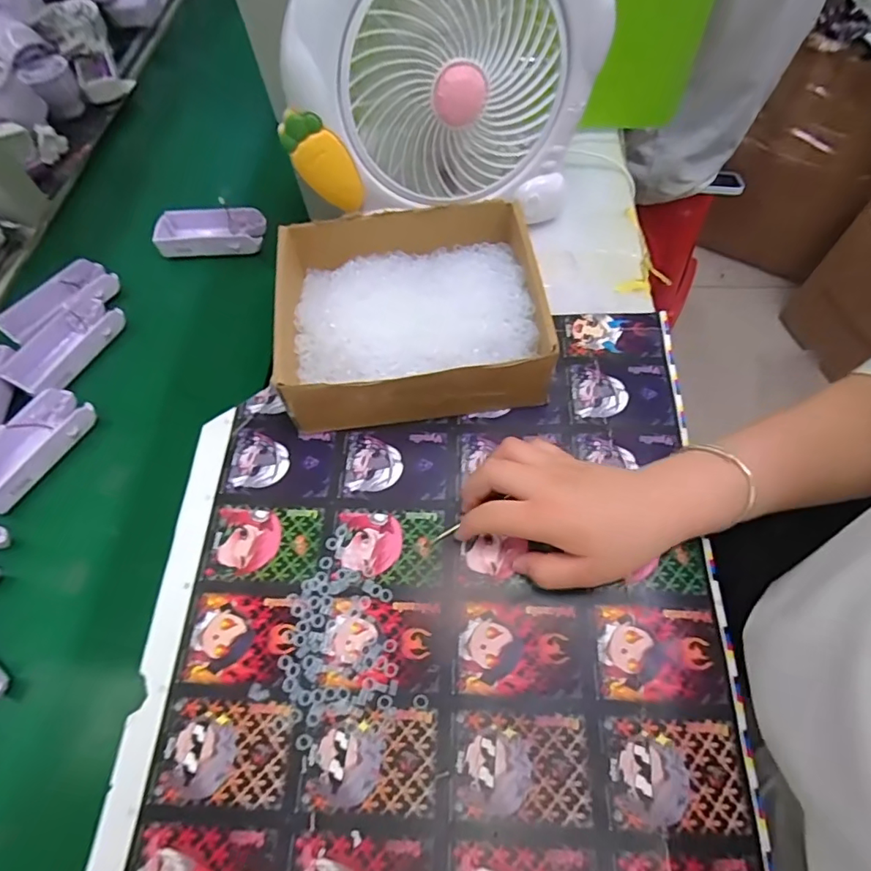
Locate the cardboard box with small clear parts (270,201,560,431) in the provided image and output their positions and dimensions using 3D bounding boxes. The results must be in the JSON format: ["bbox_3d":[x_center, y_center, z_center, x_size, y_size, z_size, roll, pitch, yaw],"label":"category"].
[{"bbox_3d":[-0.024,-0.100,0.447,0.217,0.076,0.182,-10,61,-2],"label":"cardboard box with small clear parts"}]

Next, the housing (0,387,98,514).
[{"bbox_3d":[-0.347,0.008,0.444,0.052,0.028,0.109,28,66,17],"label":"housing"}]

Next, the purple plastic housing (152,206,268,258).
[{"bbox_3d":[-0.241,-0.215,0.558,0.114,0.029,0.054,-3,61,2],"label":"purple plastic housing"}]

